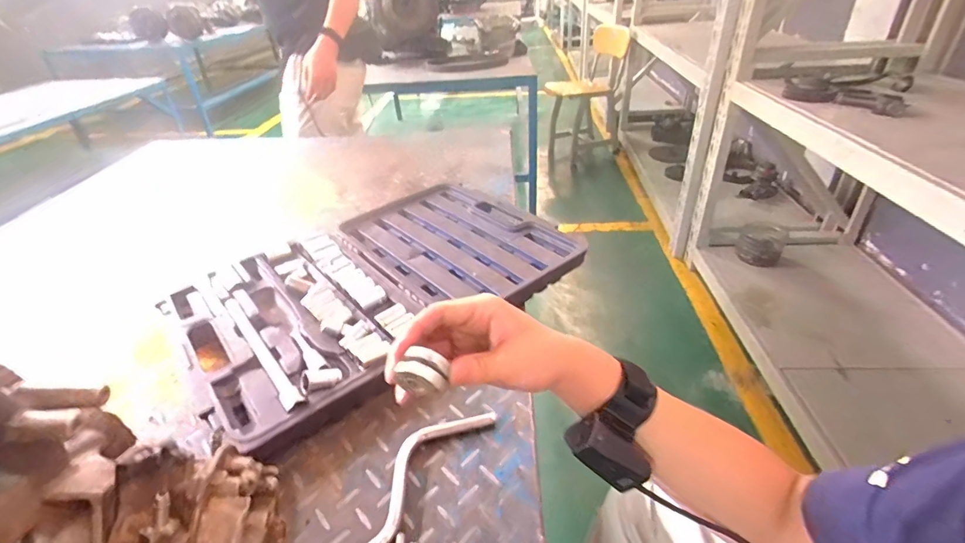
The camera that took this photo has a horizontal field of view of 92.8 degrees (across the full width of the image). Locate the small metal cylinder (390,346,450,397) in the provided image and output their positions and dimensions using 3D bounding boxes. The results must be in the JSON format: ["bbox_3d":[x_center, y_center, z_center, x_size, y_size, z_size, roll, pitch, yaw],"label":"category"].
[{"bbox_3d":[-0.038,0.067,0.298,0.030,0.028,0.015,4,34,11],"label":"small metal cylinder"}]

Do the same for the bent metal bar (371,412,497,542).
[{"bbox_3d":[-0.078,0.203,0.441,0.066,0.011,0.229,25,43,36],"label":"bent metal bar"}]

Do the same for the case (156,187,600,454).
[{"bbox_3d":[-0.153,0.002,0.708,0.541,0.038,0.387,-29,41,-34],"label":"case"}]

